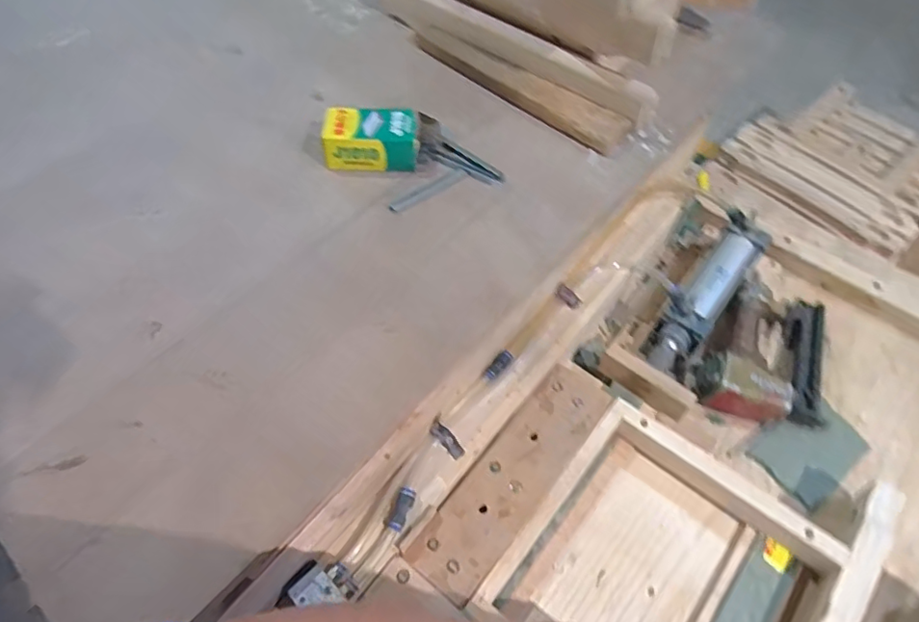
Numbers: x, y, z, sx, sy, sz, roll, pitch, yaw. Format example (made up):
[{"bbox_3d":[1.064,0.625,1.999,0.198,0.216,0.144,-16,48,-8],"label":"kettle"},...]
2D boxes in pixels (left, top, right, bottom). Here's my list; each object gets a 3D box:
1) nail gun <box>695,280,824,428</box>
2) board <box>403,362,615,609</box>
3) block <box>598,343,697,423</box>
[{"bbox_3d":[0.408,0.046,0.752,0.157,0.060,0.220,19,59,11],"label":"nail gun"},{"bbox_3d":[0.063,0.175,0.616,0.077,0.014,0.284,34,63,20],"label":"board"},{"bbox_3d":[0.229,0.086,0.690,0.115,0.035,0.030,31,62,18],"label":"block"}]

